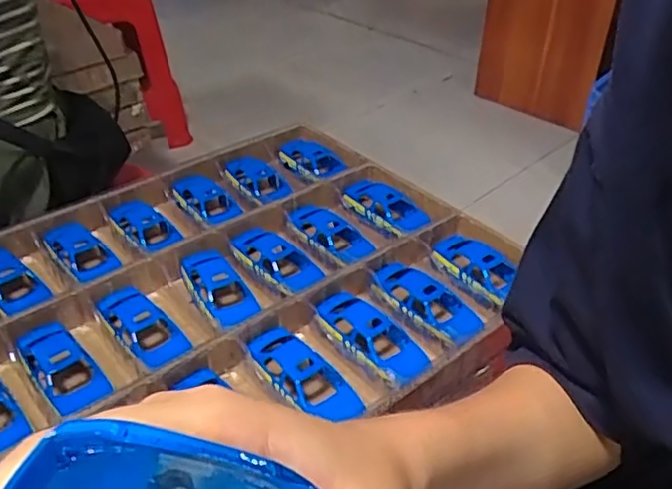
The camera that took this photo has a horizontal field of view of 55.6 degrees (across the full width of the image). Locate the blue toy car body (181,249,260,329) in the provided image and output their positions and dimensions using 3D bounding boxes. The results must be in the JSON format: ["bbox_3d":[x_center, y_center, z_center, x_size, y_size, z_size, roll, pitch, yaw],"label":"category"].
[{"bbox_3d":[-0.117,0.054,0.668,0.052,0.038,0.130,-19,41,-25],"label":"blue toy car body"}]

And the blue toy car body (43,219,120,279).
[{"bbox_3d":[-0.285,0.007,0.716,0.050,0.035,0.091,-29,46,-34],"label":"blue toy car body"}]

